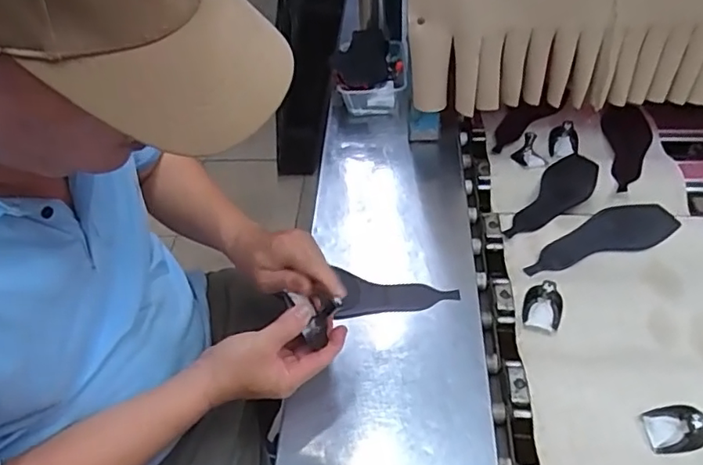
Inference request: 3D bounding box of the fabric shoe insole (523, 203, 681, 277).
[{"bbox_3d":[0.362,0.005,0.849,0.243,0.004,0.079,-13,51,-7],"label":"fabric shoe insole"}]

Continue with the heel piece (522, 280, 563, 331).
[{"bbox_3d":[0.254,0.090,0.753,0.049,0.041,0.070,17,48,16],"label":"heel piece"}]

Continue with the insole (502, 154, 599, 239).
[{"bbox_3d":[0.325,-0.056,0.903,0.077,0.006,0.240,28,52,25],"label":"insole"}]

